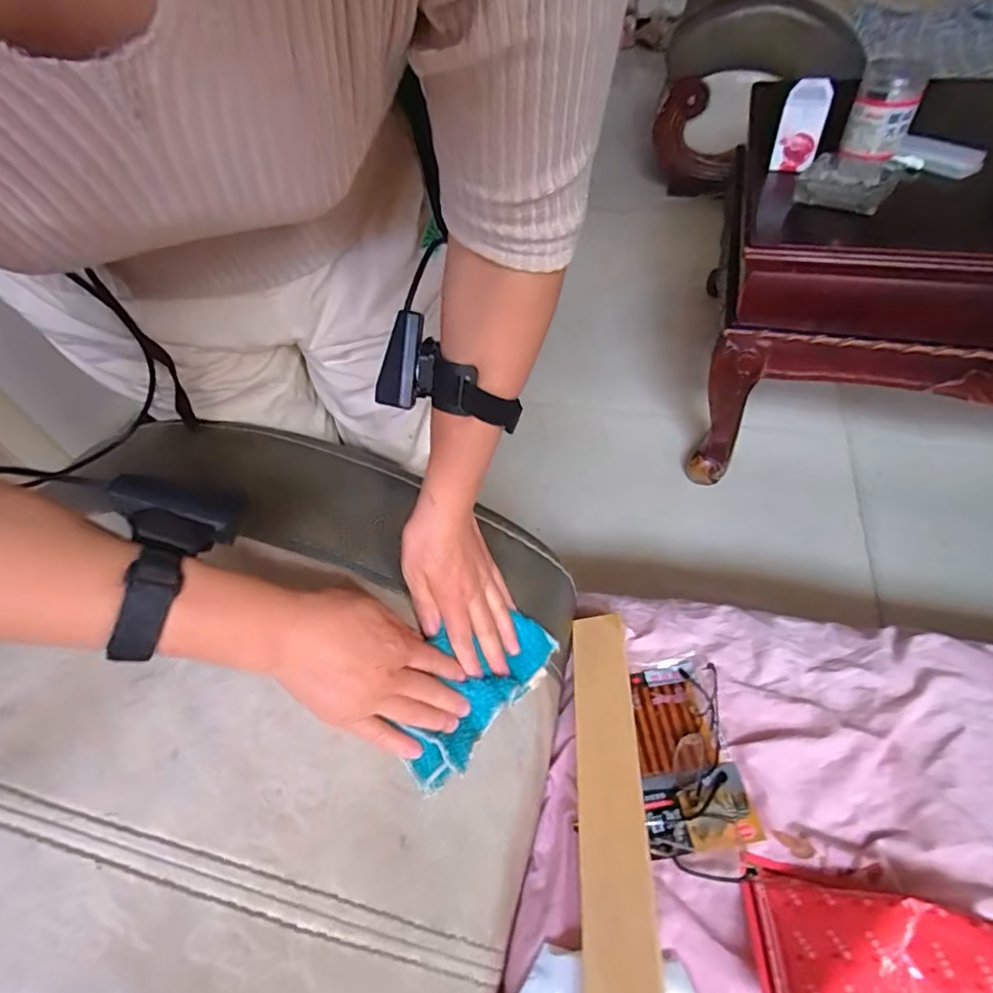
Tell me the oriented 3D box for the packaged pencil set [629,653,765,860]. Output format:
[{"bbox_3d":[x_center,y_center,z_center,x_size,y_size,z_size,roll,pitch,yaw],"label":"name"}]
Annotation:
[{"bbox_3d":[0.164,0.226,0.495,0.085,0.019,0.160,-8,49,0],"label":"packaged pencil set"}]

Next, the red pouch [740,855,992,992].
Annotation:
[{"bbox_3d":[0.260,0.316,0.364,0.158,0.046,0.109,6,51,12],"label":"red pouch"}]

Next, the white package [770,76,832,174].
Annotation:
[{"bbox_3d":[0.506,-0.610,0.906,0.067,0.126,0.023,16,54,20],"label":"white package"}]

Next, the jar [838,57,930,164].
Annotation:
[{"bbox_3d":[0.608,-0.607,0.865,0.089,0.124,0.090,20,55,22],"label":"jar"}]

